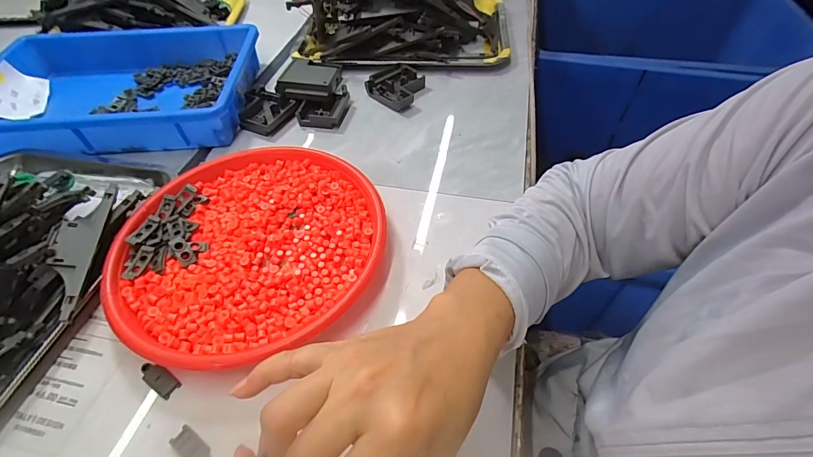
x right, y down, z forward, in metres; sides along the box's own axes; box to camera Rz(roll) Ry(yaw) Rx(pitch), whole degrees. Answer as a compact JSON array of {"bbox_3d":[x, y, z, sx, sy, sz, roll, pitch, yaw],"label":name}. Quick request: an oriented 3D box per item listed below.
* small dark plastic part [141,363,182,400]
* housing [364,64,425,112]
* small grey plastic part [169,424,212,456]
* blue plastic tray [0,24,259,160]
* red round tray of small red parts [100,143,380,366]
[{"bbox_3d":[-0.200,0.121,0.315,0.035,0.007,0.015,27,57,22],"label":"small dark plastic part"},{"bbox_3d":[-0.016,-0.210,0.571,0.076,0.022,0.094,15,53,14],"label":"housing"},{"bbox_3d":[-0.154,0.160,0.282,0.034,0.008,0.015,29,57,23],"label":"small grey plastic part"},{"bbox_3d":[-0.409,-0.203,0.561,0.358,0.071,0.258,-5,51,-2],"label":"blue plastic tray"},{"bbox_3d":[-0.149,0.013,0.384,0.243,0.035,0.242,-1,51,1],"label":"red round tray of small red parts"}]

